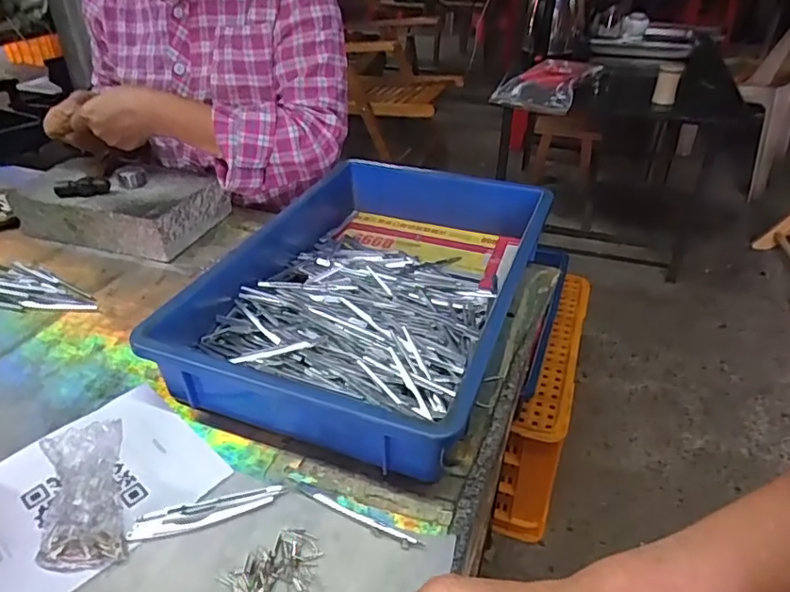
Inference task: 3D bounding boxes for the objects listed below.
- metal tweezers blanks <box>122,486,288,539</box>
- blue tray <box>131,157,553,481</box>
[{"bbox_3d":[-0.139,0.160,0.430,0.110,0.006,0.021,-11,36,-16],"label":"metal tweezers blanks"},{"bbox_3d":[-0.024,-0.020,0.630,0.309,0.082,0.440,13,36,17],"label":"blue tray"}]

